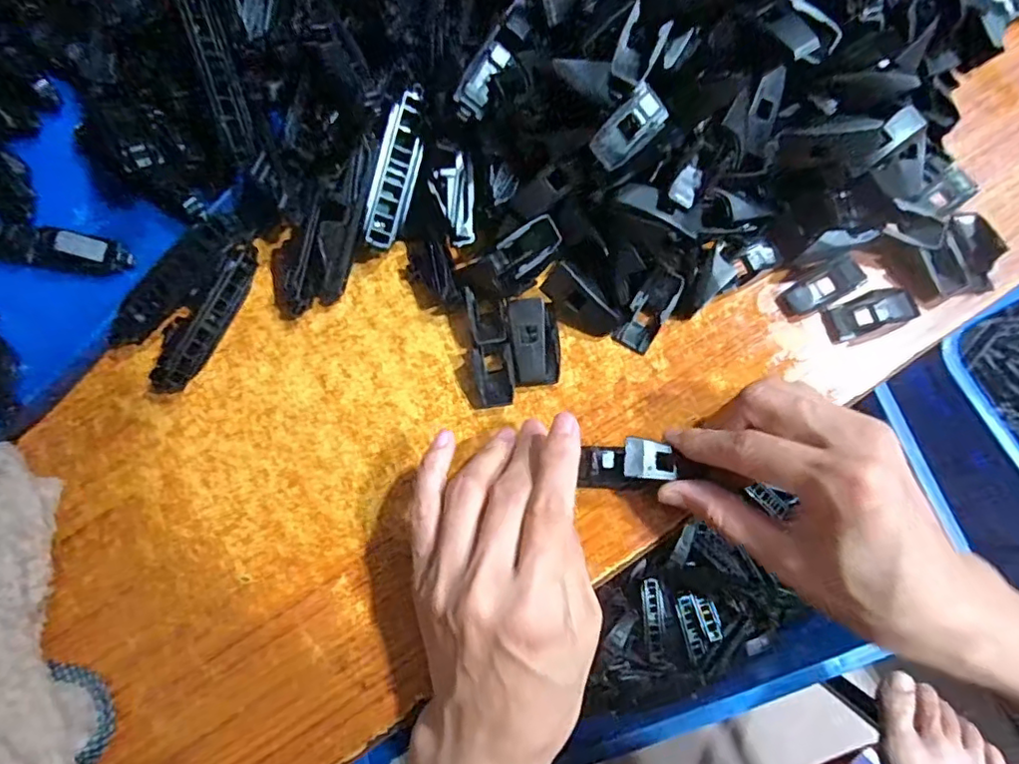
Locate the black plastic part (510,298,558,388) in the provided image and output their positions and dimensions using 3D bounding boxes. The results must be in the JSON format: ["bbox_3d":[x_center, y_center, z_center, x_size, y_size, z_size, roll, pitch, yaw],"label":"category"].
[{"bbox_3d":[0.013,-0.019,0.281,0.022,0.016,0.040,-8,77,0],"label":"black plastic part"}]

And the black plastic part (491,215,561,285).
[{"bbox_3d":[0.009,-0.063,0.267,0.032,0.010,0.017,-30,78,-5],"label":"black plastic part"}]

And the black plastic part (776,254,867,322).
[{"bbox_3d":[0.156,-0.047,0.288,0.044,0.006,0.018,-31,78,-5],"label":"black plastic part"}]

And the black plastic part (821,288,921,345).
[{"bbox_3d":[0.178,-0.034,0.283,0.044,0.006,0.018,-17,77,-2],"label":"black plastic part"}]

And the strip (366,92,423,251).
[{"bbox_3d":[-0.056,-0.104,0.284,0.019,0.004,0.073,14,96,-18],"label":"strip"}]

